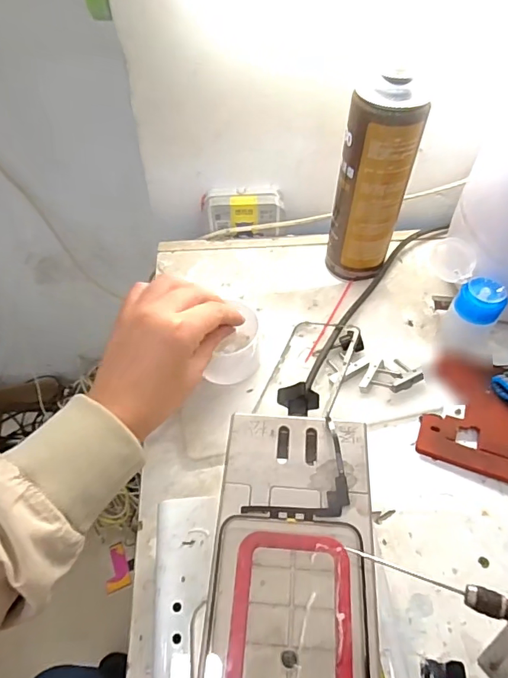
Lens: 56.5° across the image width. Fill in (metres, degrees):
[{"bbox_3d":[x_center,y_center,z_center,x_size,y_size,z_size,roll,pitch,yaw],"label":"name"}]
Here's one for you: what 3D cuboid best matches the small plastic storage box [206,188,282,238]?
[{"bbox_3d":[-0.010,-0.151,0.558,0.087,0.051,0.033,1,53,0],"label":"small plastic storage box"}]

